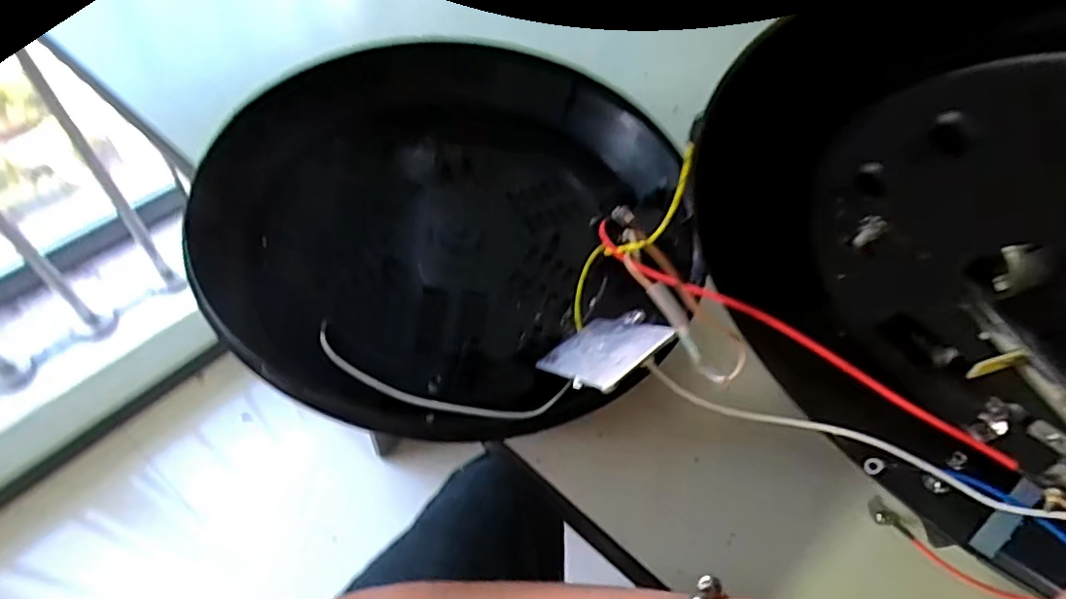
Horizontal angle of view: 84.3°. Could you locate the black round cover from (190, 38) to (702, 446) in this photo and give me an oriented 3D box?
[{"bbox_3d":[-0.035,-0.053,0.316,0.235,0.054,0.256,2,59,-3],"label":"black round cover"}]

